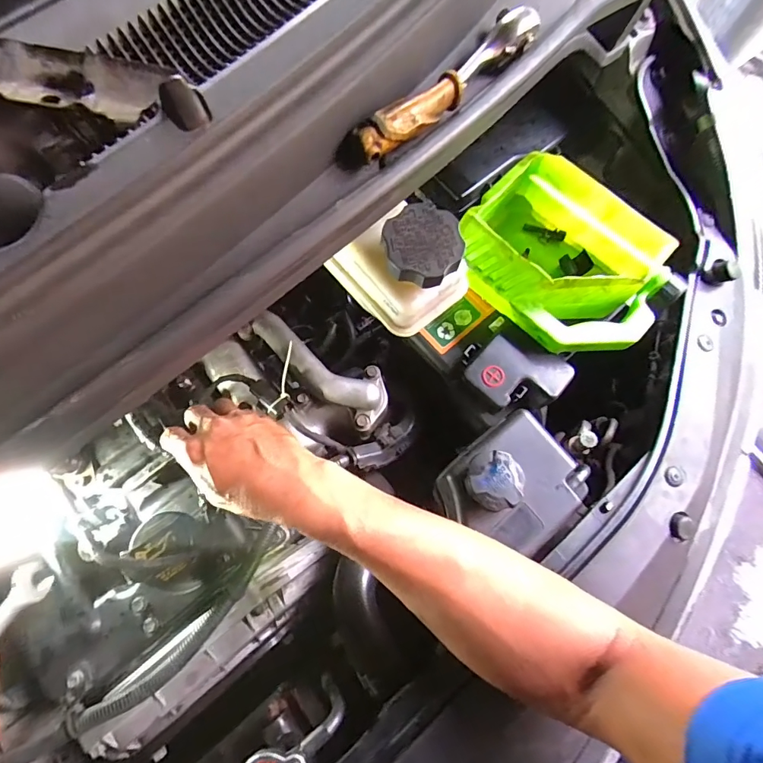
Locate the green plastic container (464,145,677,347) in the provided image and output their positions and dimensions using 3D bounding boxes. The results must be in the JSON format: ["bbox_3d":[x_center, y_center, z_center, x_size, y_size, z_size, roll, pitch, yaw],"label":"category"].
[{"bbox_3d":[0.192,-0.127,0.480,0.210,0.096,0.165,43,76,10],"label":"green plastic container"}]

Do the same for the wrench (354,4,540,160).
[{"bbox_3d":[0.050,-0.207,0.305,0.024,0.020,0.172,43,76,10],"label":"wrench"}]

